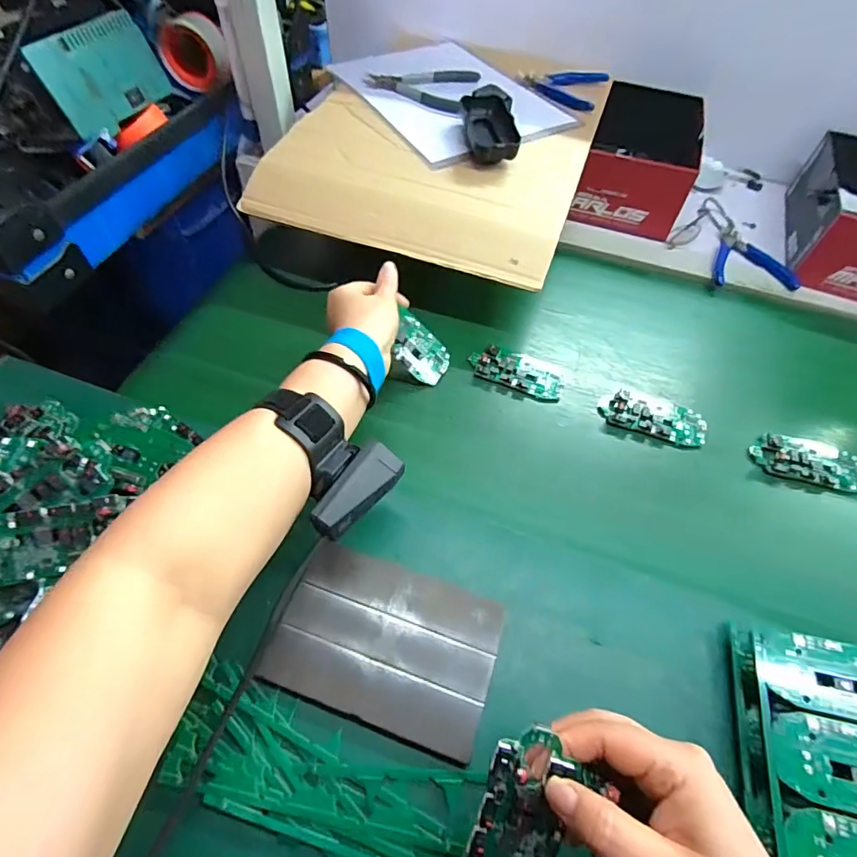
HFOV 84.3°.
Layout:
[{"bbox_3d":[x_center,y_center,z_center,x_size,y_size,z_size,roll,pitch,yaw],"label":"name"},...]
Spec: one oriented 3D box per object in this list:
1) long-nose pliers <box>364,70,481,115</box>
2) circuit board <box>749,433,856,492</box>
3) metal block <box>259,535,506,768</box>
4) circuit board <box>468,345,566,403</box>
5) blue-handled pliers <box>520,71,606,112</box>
[{"bbox_3d":[-0.012,-0.432,0.601,0.137,0.015,0.125,13,51,9],"label":"long-nose pliers"},{"bbox_3d":[0.358,0.030,0.444,0.098,0.013,0.050,9,51,6],"label":"circuit board"},{"bbox_3d":[-0.028,0.146,0.328,0.145,0.013,0.100,19,59,7],"label":"metal block"},{"bbox_3d":[0.093,-0.062,0.489,0.097,0.020,0.050,15,52,10],"label":"circuit board"},{"bbox_3d":[0.175,-0.460,0.636,0.112,0.020,0.091,21,53,15],"label":"blue-handled pliers"}]

